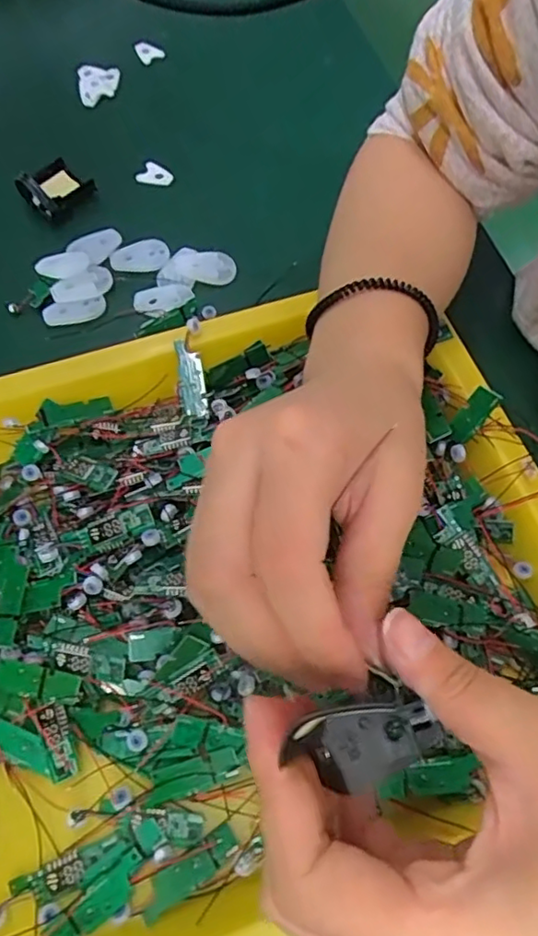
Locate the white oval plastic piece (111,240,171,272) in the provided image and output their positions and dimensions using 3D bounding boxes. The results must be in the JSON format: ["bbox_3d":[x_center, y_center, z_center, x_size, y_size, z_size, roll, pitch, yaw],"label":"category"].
[{"bbox_3d":[-0.080,-0.130,0.369,0.036,0.007,0.016,-6,64,-2],"label":"white oval plastic piece"}]

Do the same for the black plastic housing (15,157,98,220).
[{"bbox_3d":[-0.136,-0.182,0.385,0.034,0.017,0.038,41,71,19],"label":"black plastic housing"}]

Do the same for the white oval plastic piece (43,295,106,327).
[{"bbox_3d":[-0.114,-0.092,0.349,0.035,0.004,0.015,-10,64,-4],"label":"white oval plastic piece"}]

